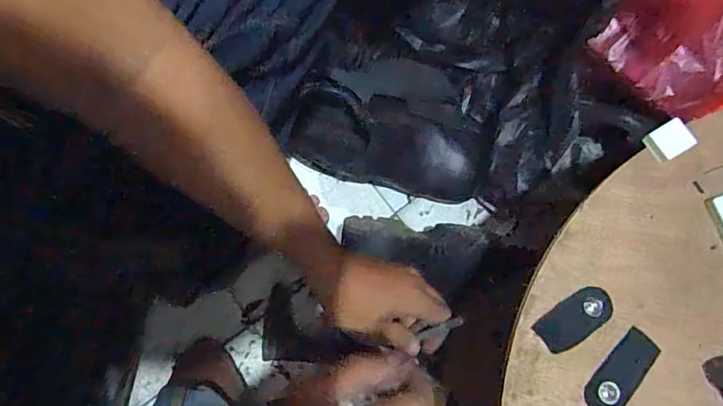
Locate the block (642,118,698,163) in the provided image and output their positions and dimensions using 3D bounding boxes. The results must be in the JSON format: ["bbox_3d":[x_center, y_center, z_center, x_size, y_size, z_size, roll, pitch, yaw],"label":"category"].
[{"bbox_3d":[0.231,-0.047,0.379,0.030,0.010,0.025,-31,79,-6],"label":"block"}]

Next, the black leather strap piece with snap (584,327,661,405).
[{"bbox_3d":[0.177,0.116,0.344,0.026,0.004,0.062,42,80,9],"label":"black leather strap piece with snap"}]

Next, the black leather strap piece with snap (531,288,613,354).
[{"bbox_3d":[0.149,0.080,0.353,0.056,0.006,0.026,-34,79,-7],"label":"black leather strap piece with snap"}]

